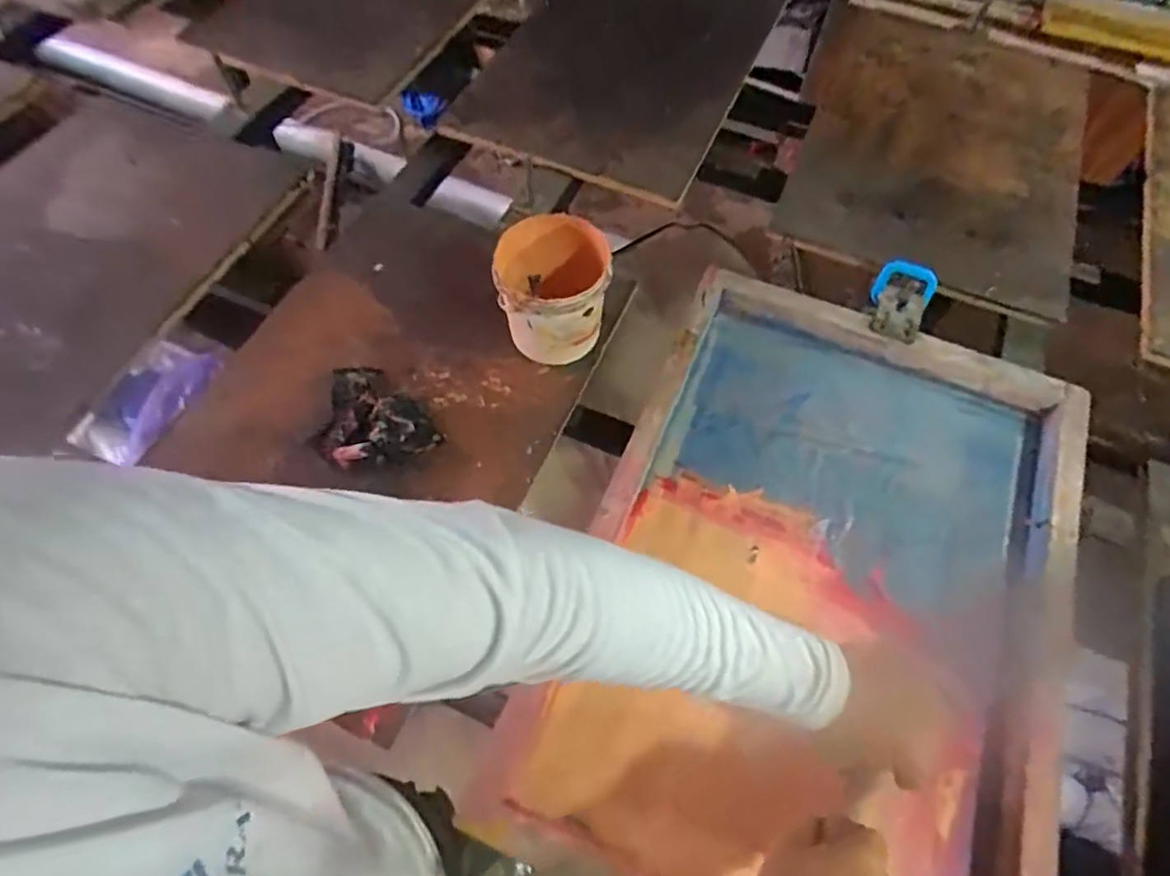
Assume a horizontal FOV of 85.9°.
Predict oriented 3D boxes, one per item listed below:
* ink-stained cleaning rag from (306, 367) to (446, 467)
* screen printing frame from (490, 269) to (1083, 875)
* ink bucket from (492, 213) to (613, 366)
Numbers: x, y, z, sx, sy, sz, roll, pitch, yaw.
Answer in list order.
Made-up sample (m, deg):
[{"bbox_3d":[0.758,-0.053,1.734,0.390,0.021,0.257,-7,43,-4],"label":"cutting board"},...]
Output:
[{"bbox_3d":[-0.245,-0.020,0.694,0.144,0.033,0.107,41,68,17],"label":"ink-stained cleaning rag"},{"bbox_3d":[0.245,0.134,0.627,0.446,0.049,0.644,23,63,9],"label":"screen printing frame"},{"bbox_3d":[-0.035,-0.167,0.720,0.125,0.118,0.128,1,62,-2],"label":"ink bucket"}]

